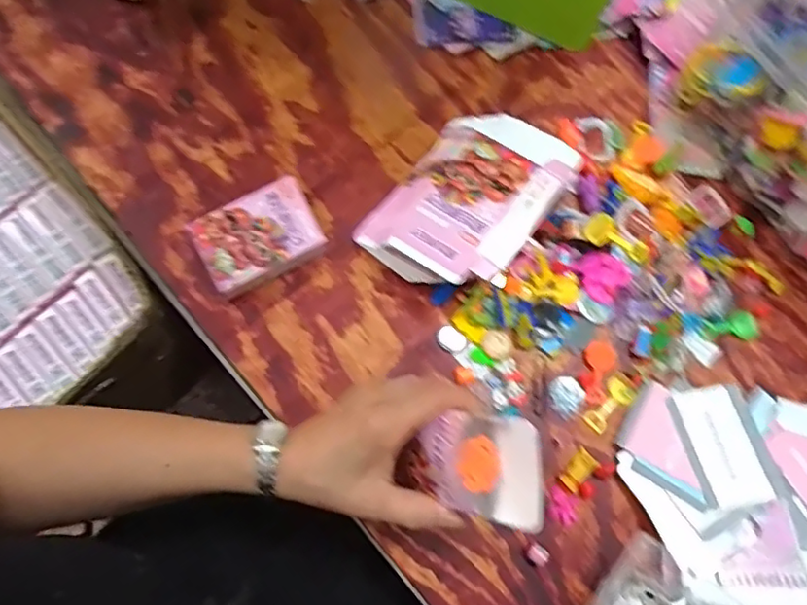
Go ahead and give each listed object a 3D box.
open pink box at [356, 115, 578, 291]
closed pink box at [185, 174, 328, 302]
[{"bbox_3d":[0.053,-0.081,0.500,0.114,0.059,0.162,43,78,9],"label":"open pink box"},{"bbox_3d":[-0.119,-0.054,0.500,0.094,0.027,0.068,-27,77,-9],"label":"closed pink box"}]

